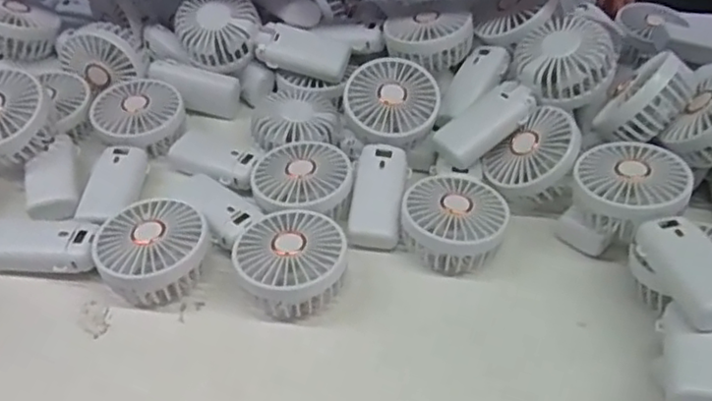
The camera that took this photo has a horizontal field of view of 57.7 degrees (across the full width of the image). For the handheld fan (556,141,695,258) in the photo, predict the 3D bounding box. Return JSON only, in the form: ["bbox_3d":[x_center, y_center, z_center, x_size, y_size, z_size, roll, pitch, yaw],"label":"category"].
[{"bbox_3d":[0.221,0.004,0.535,0.087,0.080,0.085,24,47,23],"label":"handheld fan"}]

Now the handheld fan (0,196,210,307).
[{"bbox_3d":[-0.205,0.037,0.516,0.179,0.051,0.083,8,43,9],"label":"handheld fan"}]

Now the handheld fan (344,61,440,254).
[{"bbox_3d":[0.026,-0.044,0.587,0.085,0.045,0.189,7,66,7],"label":"handheld fan"}]

